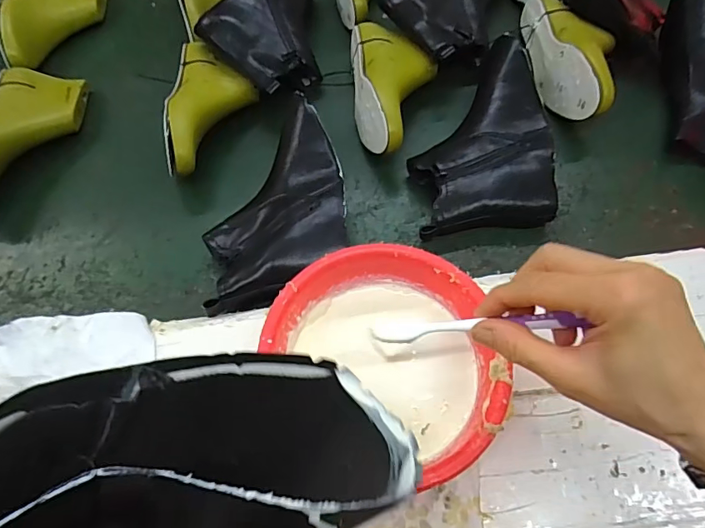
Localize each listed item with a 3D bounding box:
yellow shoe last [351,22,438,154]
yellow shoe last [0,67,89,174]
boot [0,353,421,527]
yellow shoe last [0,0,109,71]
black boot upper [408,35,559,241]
[{"bbox_3d":[0.057,-0.223,0.613,0.109,0.083,0.217,-4,62,1],"label":"yellow shoe last"},{"bbox_3d":[-0.422,-0.163,0.611,0.099,0.085,0.221,-2,62,3],"label":"yellow shoe last"},{"bbox_3d":[-0.069,0.109,0.228,0.217,0.114,0.102,-17,45,-20],"label":"boot"},{"bbox_3d":[-0.455,-0.380,0.736,0.096,0.081,0.225,-4,62,2],"label":"yellow shoe last"},{"bbox_3d":[0.147,-0.149,0.573,0.163,0.065,0.245,-6,62,1],"label":"black boot upper"}]

